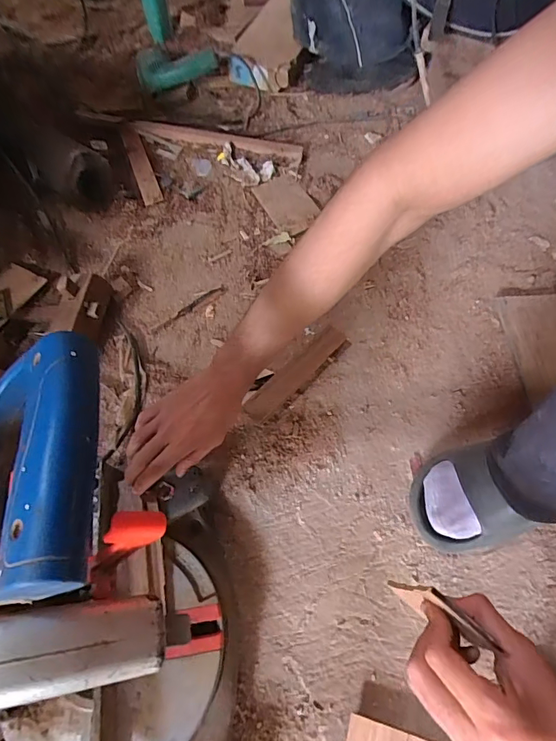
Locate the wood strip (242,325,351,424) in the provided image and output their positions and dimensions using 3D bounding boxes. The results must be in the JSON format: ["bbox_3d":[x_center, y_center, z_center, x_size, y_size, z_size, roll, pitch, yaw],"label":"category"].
[{"bbox_3d":[0.030,0.005,0.621,0.188,0.007,0.046,-42,83,-18],"label":"wood strip"}]

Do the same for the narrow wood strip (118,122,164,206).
[{"bbox_3d":[-0.281,-0.427,0.867,0.038,0.016,0.254,-20,62,-8],"label":"narrow wood strip"}]

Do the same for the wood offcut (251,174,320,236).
[{"bbox_3d":[0.017,-0.315,0.798,0.083,0.016,0.153,-24,63,-10],"label":"wood offcut"}]

